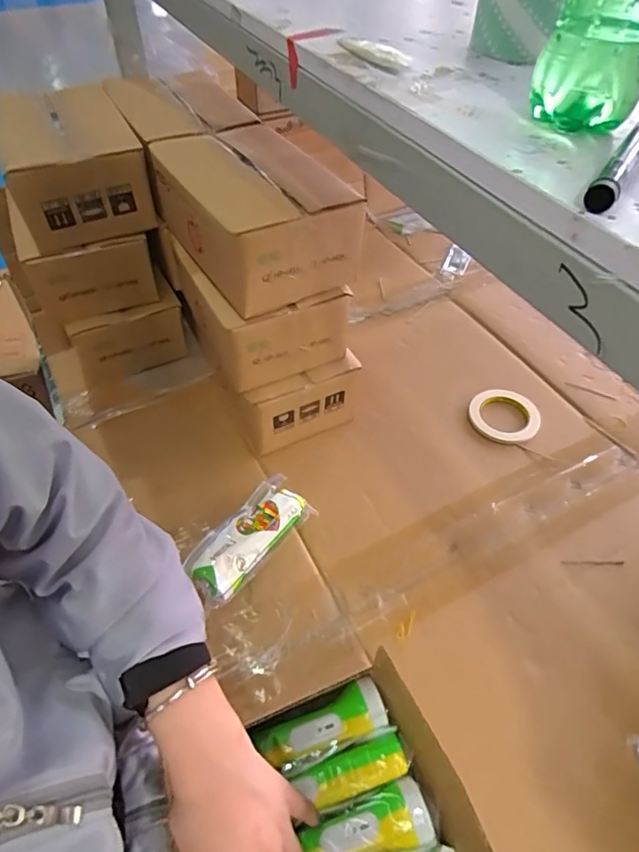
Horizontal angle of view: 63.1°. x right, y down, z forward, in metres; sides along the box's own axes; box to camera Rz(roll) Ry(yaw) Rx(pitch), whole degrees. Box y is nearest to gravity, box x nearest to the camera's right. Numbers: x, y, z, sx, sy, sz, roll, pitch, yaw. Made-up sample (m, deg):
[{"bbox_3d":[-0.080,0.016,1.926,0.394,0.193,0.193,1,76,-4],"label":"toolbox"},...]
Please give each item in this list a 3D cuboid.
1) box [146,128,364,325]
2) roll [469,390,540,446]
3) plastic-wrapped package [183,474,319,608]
[{"bbox_3d":[-0.088,-0.286,0.696,0.180,0.115,0.264,-26,55,-19],"label":"box"},{"bbox_3d":[0.305,-0.017,0.856,0.109,0.012,0.115,0,50,0],"label":"roll"},{"bbox_3d":[-0.097,0.146,0.693,0.081,0.052,0.188,30,57,23],"label":"plastic-wrapped package"}]

